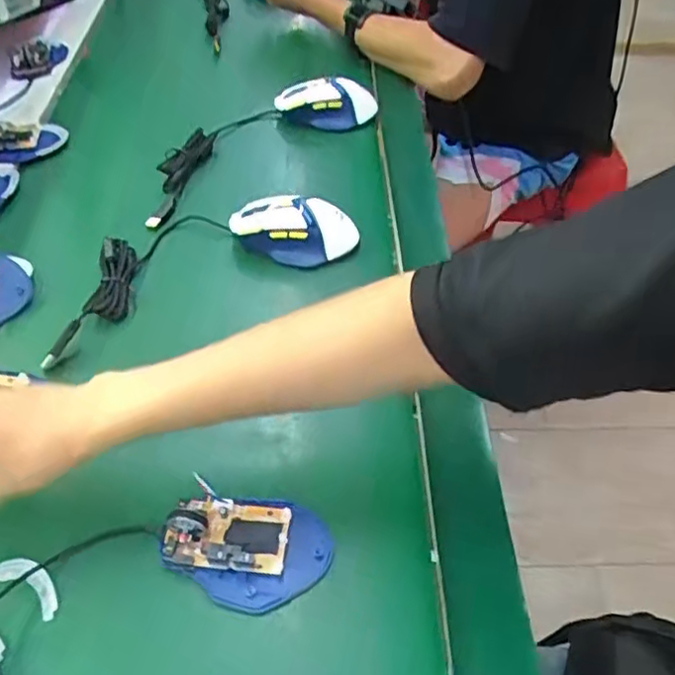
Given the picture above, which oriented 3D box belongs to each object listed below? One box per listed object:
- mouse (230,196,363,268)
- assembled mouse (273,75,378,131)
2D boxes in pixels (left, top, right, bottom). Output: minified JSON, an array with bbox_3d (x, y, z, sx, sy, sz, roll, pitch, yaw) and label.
[{"bbox_3d":[-0.044,-0.104,0.626,0.118,0.053,0.051,11,45,15],"label":"mouse"},{"bbox_3d":[-0.013,-0.280,0.800,0.119,0.069,0.046,6,44,11],"label":"assembled mouse"}]

